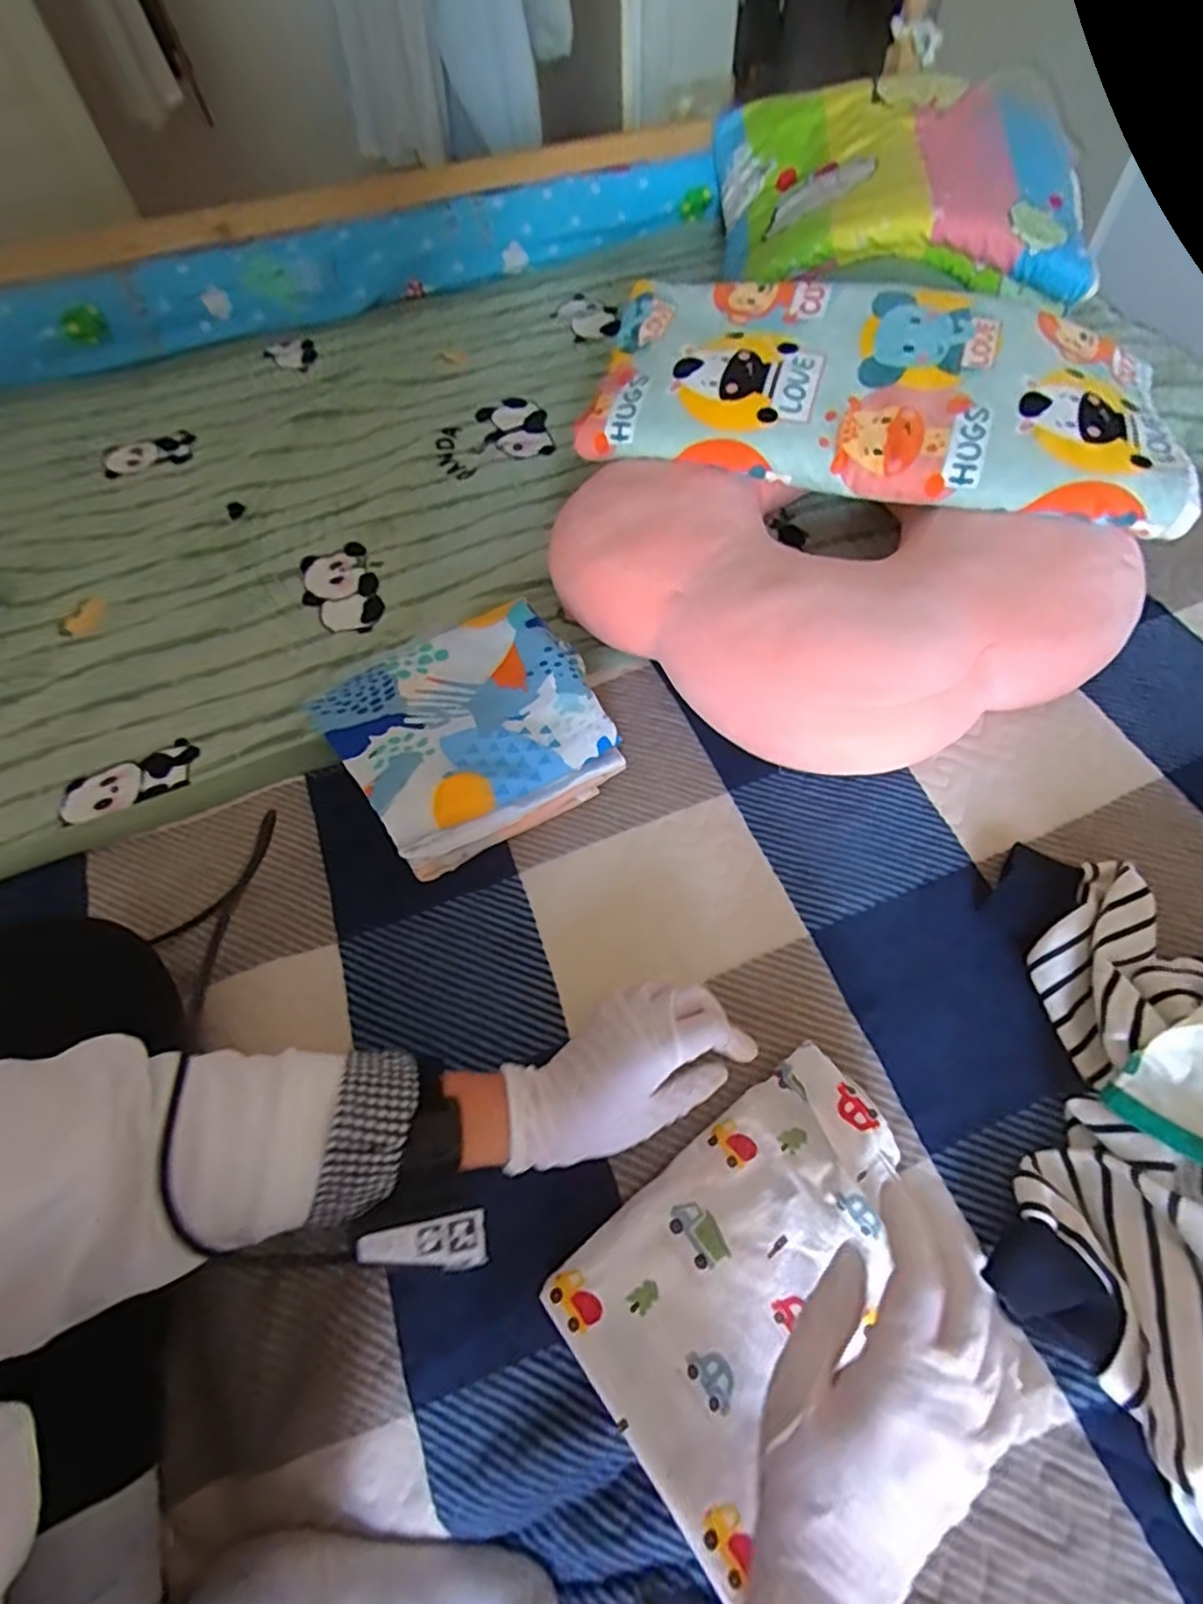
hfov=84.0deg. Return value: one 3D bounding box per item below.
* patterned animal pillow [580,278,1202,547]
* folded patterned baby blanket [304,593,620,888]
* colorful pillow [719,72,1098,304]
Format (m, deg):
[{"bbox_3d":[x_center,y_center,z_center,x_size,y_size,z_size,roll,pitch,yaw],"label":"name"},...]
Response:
[{"bbox_3d":[0.257,-0.396,0.634,0.513,0.078,0.237,14,61,12],"label":"patterned animal pillow"},{"bbox_3d":[-0.110,-0.057,0.560,0.197,0.077,0.180,-28,61,-12],"label":"folded patterned baby blanket"},{"bbox_3d":[0.378,-0.821,0.898,0.436,0.119,0.459,3,60,6],"label":"colorful pillow"}]

